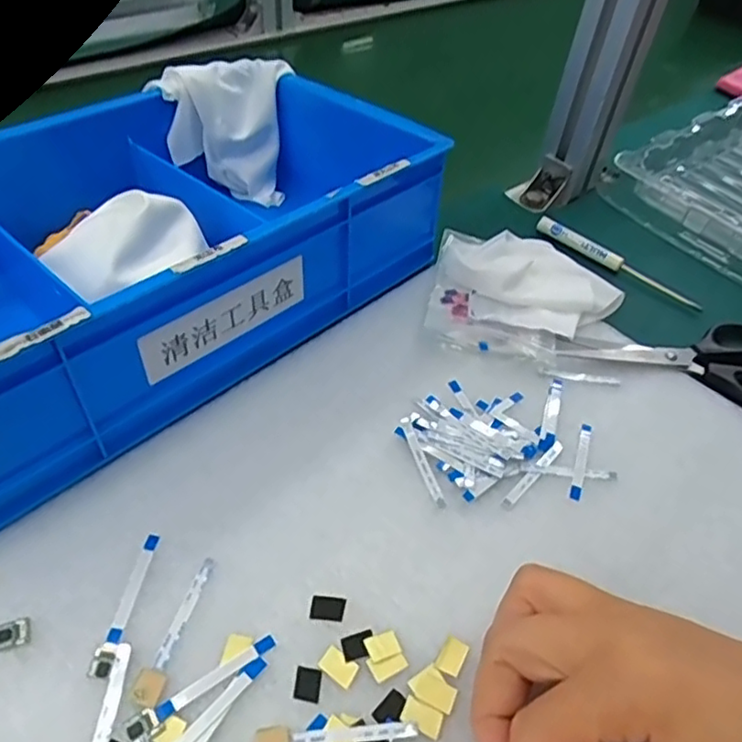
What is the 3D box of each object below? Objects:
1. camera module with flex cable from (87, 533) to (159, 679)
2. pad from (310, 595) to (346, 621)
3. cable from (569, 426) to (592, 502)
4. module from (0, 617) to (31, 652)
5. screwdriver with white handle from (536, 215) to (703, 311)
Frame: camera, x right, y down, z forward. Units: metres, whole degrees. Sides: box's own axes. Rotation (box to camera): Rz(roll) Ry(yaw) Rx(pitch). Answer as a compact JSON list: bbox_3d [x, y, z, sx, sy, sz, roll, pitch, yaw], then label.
[{"bbox_3d":[-0.102,0.095,0.257,0.008,0.004,0.060,7,48,-1],"label":"camera module with flex cable"},{"bbox_3d":[-0.018,0.100,0.263,0.014,0.004,0.010,7,48,-1],"label":"pad"},{"bbox_3d":[0.111,0.046,0.324,0.006,0.004,0.049,17,48,11],"label":"cable"},{"bbox_3d":[-0.142,0.103,0.244,0.012,0.004,0.011,-14,52,-19],"label":"module"},{"bbox_3d":[0.180,-0.081,0.456,0.128,0.013,0.007,34,53,22],"label":"screwdriver with white handle"}]

